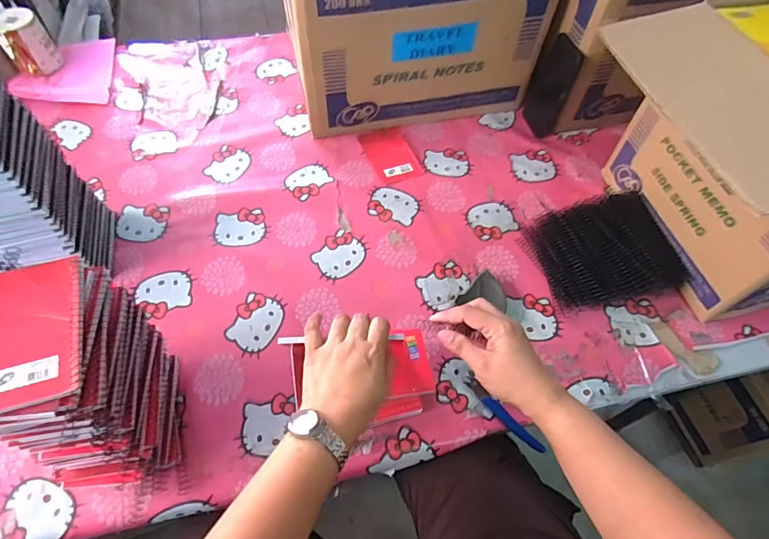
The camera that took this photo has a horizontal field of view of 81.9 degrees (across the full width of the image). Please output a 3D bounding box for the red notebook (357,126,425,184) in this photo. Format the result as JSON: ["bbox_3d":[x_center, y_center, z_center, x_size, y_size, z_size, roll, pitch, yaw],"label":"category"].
[{"bbox_3d":[0.012,-0.208,0.799,0.081,0.005,0.122,-20,62,-14],"label":"red notebook"}]

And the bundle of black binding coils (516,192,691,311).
[{"bbox_3d":[0.329,-0.028,0.675,0.191,0.053,0.160,-11,60,-9],"label":"bundle of black binding coils"}]

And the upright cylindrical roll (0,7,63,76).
[{"bbox_3d":[-0.681,-0.433,0.845,0.077,0.089,0.077,-33,66,-20],"label":"upright cylindrical roll"}]

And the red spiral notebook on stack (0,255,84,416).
[{"bbox_3d":[-0.304,0.052,0.378,0.082,0.015,0.131,-13,60,-10],"label":"red spiral notebook on stack"}]

